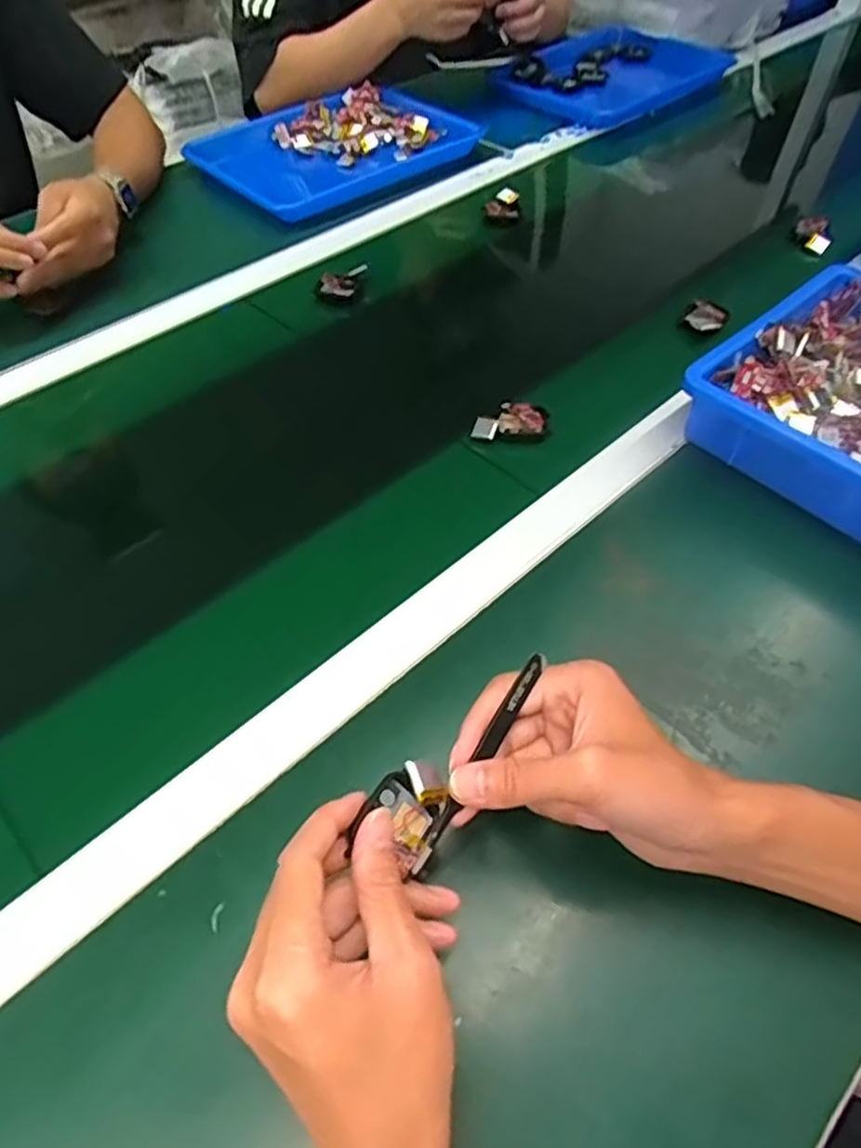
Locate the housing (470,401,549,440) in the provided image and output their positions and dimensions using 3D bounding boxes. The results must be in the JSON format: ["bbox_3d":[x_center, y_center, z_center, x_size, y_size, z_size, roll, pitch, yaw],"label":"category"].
[{"bbox_3d":[0.067,-0.131,0.594,0.064,0.017,0.034,-4,52,-3],"label":"housing"}]

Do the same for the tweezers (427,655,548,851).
[{"bbox_3d":[0.028,0.084,0.337,0.008,0.009,0.103,28,69,20],"label":"tweezers"}]

